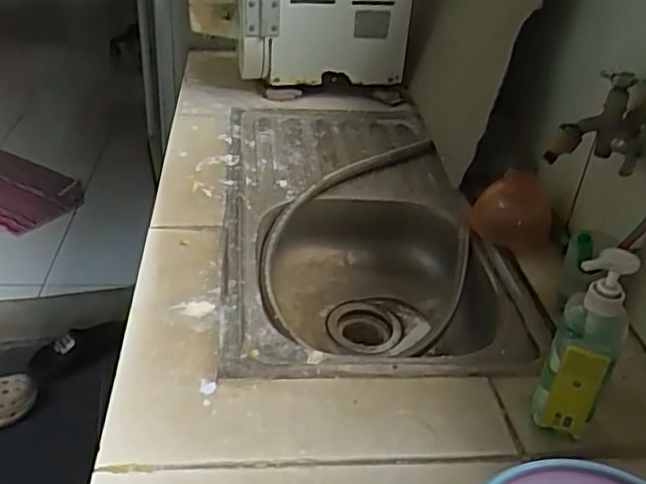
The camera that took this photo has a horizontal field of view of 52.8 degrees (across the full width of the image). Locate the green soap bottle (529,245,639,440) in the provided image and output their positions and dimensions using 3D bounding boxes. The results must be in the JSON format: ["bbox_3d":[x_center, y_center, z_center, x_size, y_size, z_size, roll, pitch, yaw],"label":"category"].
[{"bbox_3d":[0.247,0.100,0.617,0.058,0.198,0.065,21,36,23],"label":"green soap bottle"}]

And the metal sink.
[{"bbox_3d":[0.037,-0.009,1.052,0.385,0.142,0.742,0,33,-8],"label":"metal sink"}]

